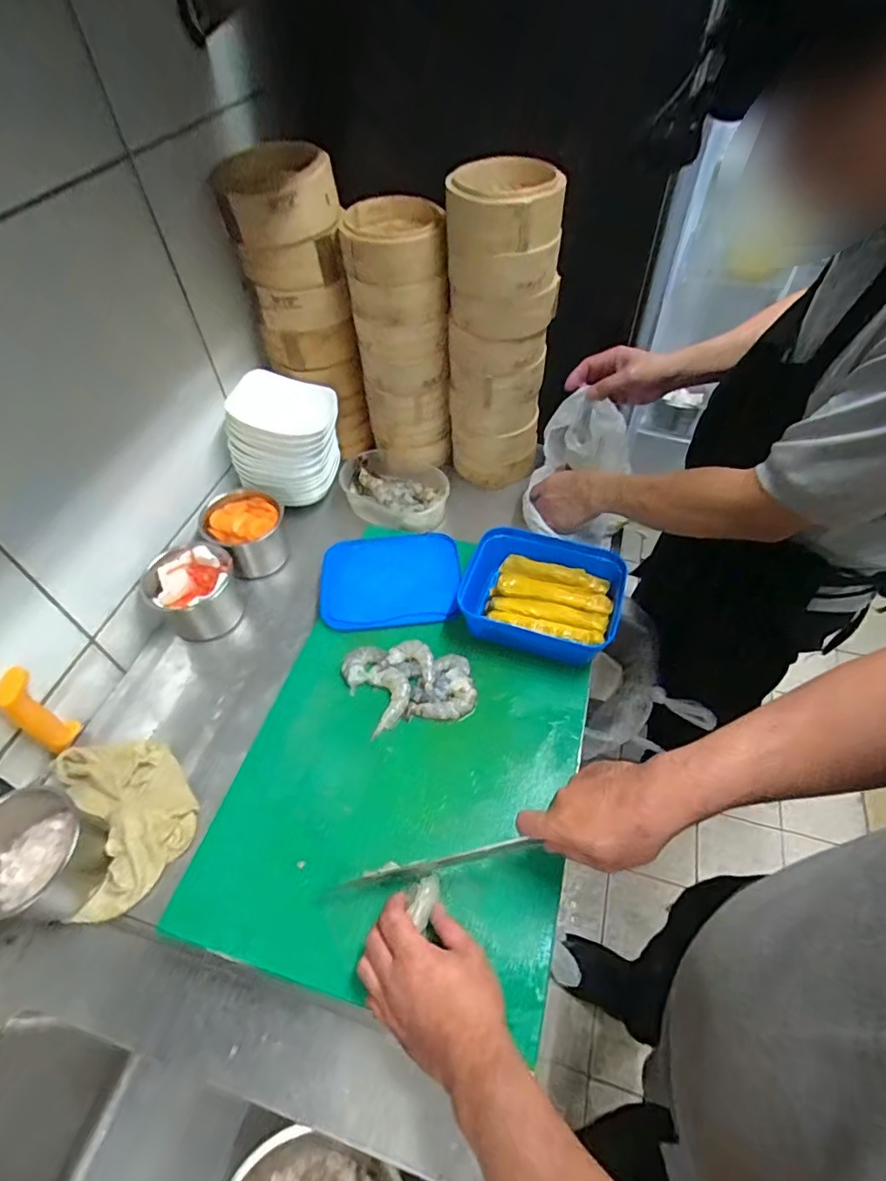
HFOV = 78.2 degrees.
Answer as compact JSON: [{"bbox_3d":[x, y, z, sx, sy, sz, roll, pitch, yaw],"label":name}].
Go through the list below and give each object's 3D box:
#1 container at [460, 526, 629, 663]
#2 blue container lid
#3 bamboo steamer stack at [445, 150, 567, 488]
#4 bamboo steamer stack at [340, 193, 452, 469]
[{"bbox_3d":[0.131,0.005,0.749,0.214,0.062,0.172,15,54,14],"label":"container"},{"bbox_3d":[-0.078,-0.022,0.819,0.203,0.017,0.181,-5,52,-2],"label":"blue container lid"},{"bbox_3d":[0.084,-0.360,0.828,0.148,0.441,0.155,2,52,4],"label":"bamboo steamer stack"},{"bbox_3d":[-0.065,-0.398,0.877,0.137,0.351,0.157,-6,52,-2],"label":"bamboo steamer stack"}]

